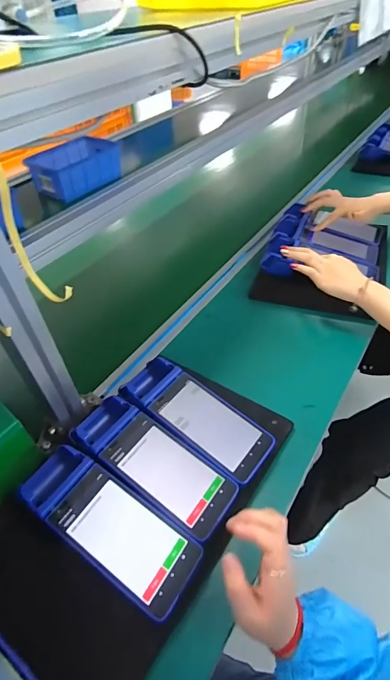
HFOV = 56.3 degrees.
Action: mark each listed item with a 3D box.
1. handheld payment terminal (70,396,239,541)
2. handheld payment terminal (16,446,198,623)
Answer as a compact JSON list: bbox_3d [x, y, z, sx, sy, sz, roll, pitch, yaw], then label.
[{"bbox_3d":[-0.059,0.149,0.468,0.231,0.037,0.086,25,51,24],"label":"handheld payment terminal"},{"bbox_3d":[-0.107,0.205,0.418,0.232,0.043,0.088,25,51,24],"label":"handheld payment terminal"}]

